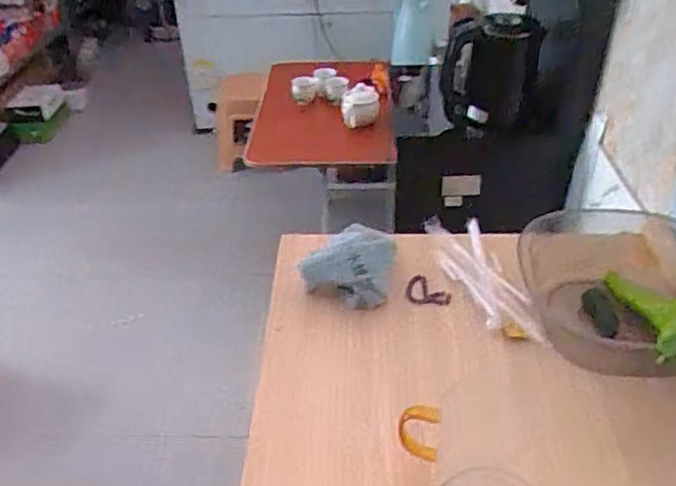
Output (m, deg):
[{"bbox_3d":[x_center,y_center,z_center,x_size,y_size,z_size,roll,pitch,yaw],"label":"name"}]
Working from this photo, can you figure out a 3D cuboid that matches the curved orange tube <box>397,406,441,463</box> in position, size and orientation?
[{"bbox_3d":[0.067,0.158,0.513,0.034,0.055,0.014,9,39,14],"label":"curved orange tube"}]

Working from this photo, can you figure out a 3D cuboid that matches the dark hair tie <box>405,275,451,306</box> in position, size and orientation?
[{"bbox_3d":[0.107,0.056,0.729,0.051,0.008,0.050,0,38,4],"label":"dark hair tie"}]

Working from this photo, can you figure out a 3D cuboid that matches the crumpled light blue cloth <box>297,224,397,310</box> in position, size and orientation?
[{"bbox_3d":[0.015,0.024,0.722,0.100,0.055,0.102,8,39,14],"label":"crumpled light blue cloth"}]

